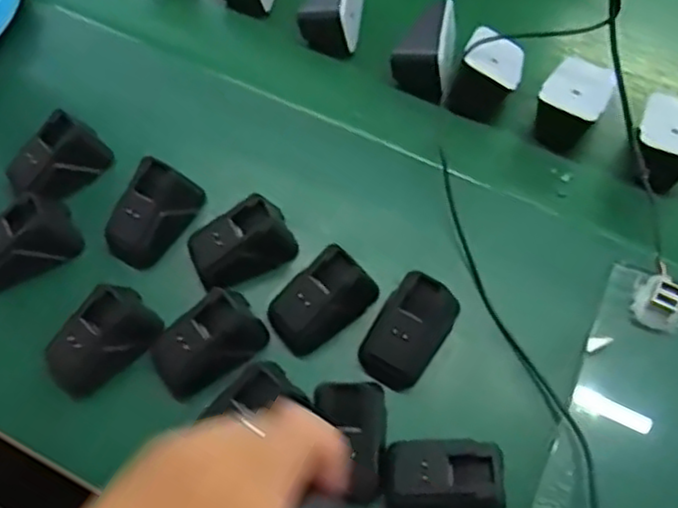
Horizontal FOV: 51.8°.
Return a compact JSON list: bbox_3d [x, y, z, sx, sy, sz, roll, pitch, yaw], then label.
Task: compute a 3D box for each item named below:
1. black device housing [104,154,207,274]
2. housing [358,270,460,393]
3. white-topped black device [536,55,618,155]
[{"bbox_3d":[-0.130,-0.028,0.476,0.038,0.041,0.067,32,69,16],"label":"black device housing"},{"bbox_3d":[0.044,0.045,0.437,0.045,0.043,0.072,33,69,16],"label":"housing"},{"bbox_3d":[0.172,-0.112,0.515,0.047,0.041,0.061,29,68,14],"label":"white-topped black device"}]

